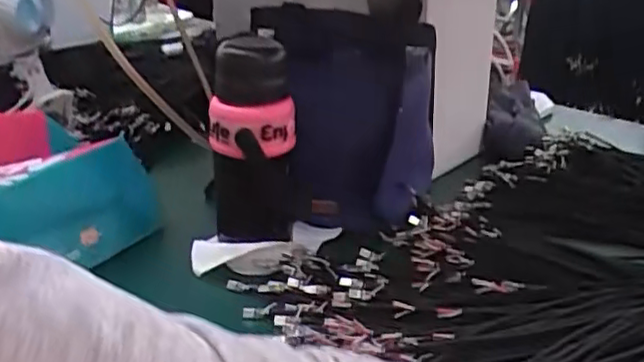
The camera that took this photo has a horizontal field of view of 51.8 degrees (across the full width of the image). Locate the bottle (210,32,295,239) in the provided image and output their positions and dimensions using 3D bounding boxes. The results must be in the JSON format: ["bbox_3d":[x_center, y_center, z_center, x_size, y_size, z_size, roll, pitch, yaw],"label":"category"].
[{"bbox_3d":[-0.067,-0.039,0.639,0.082,0.181,0.086,-2,25,-7],"label":"bottle"}]

